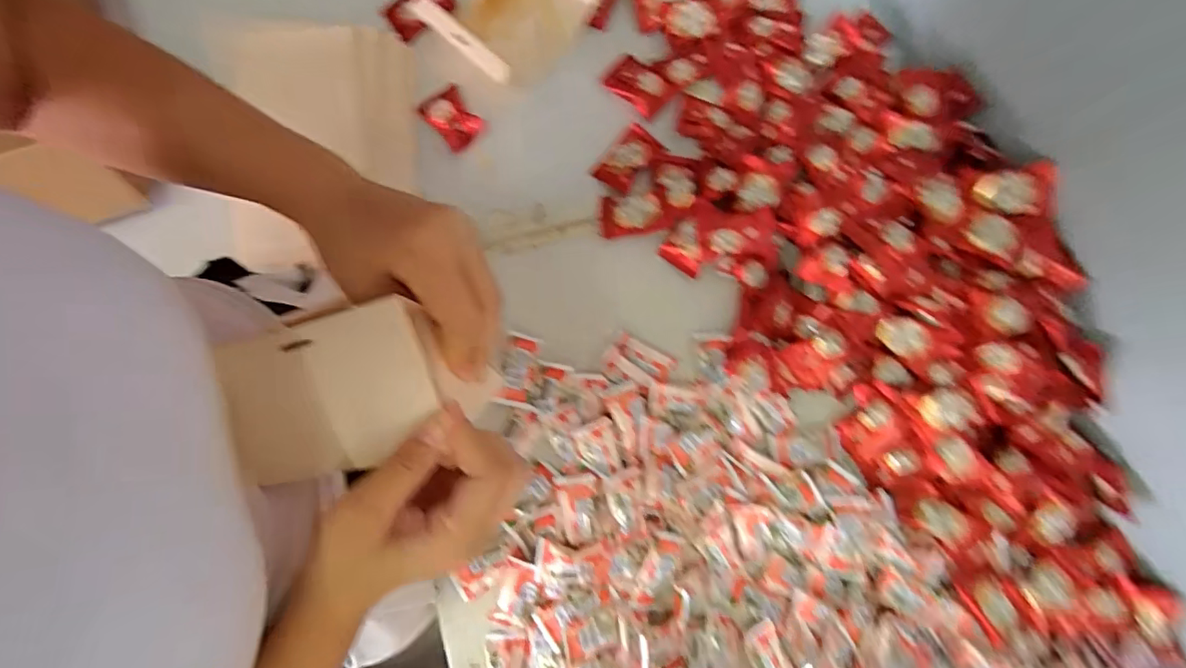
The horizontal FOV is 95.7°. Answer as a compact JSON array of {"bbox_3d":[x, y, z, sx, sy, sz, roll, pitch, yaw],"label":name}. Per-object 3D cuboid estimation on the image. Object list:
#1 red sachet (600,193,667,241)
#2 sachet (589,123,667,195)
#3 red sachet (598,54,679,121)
[{"bbox_3d":[0.044,-0.131,0.593,0.071,0.009,0.046,-2,80,1],"label":"red sachet"},{"bbox_3d":[0.041,-0.201,0.614,0.047,0.010,0.081,37,82,7],"label":"sachet"},{"bbox_3d":[0.055,-0.292,0.631,0.073,0.011,0.051,38,82,7],"label":"red sachet"}]

